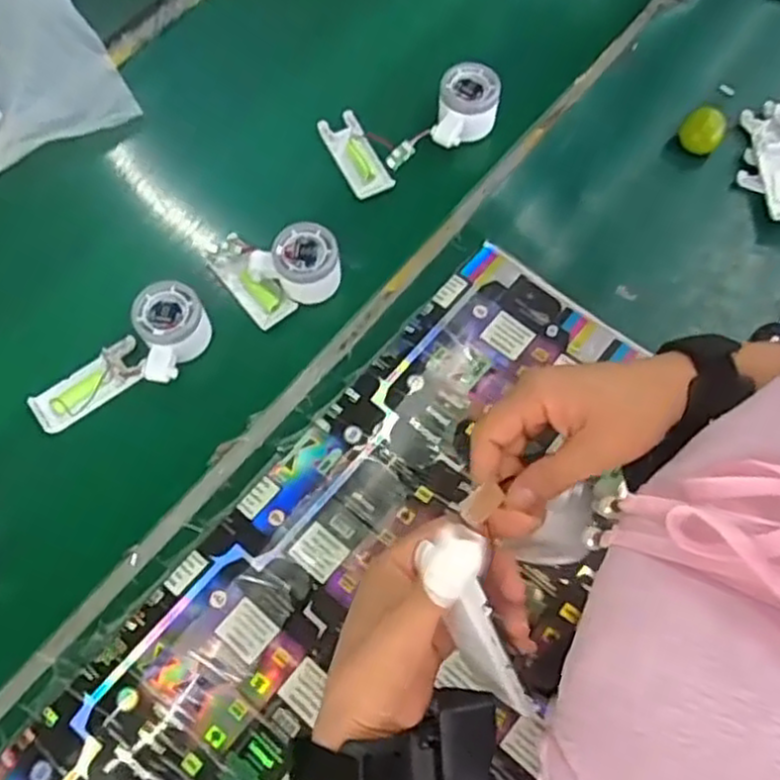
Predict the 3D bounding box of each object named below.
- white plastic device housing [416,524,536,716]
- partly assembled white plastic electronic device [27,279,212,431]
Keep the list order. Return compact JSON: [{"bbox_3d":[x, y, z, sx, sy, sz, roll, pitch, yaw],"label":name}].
[{"bbox_3d":[0.044,0.114,0.343,0.028,0.123,0.019,-29,34,-11],"label":"white plastic device housing"},{"bbox_3d":[-0.236,-0.022,0.643,0.169,0.047,0.069,-37,71,0],"label":"partly assembled white plastic electronic device"}]

